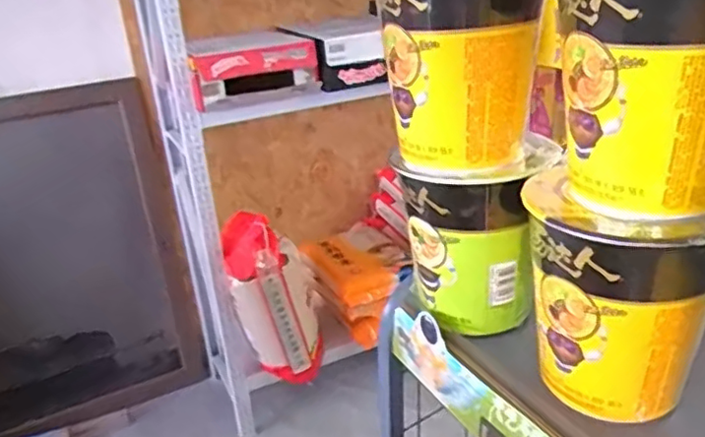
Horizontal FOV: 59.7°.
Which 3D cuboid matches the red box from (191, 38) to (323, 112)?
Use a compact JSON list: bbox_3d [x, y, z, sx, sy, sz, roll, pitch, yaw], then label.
[{"bbox_3d":[-0.256,-0.394,1.648,0.343,0.122,0.079,-11,26,-13],"label":"red box"}]

